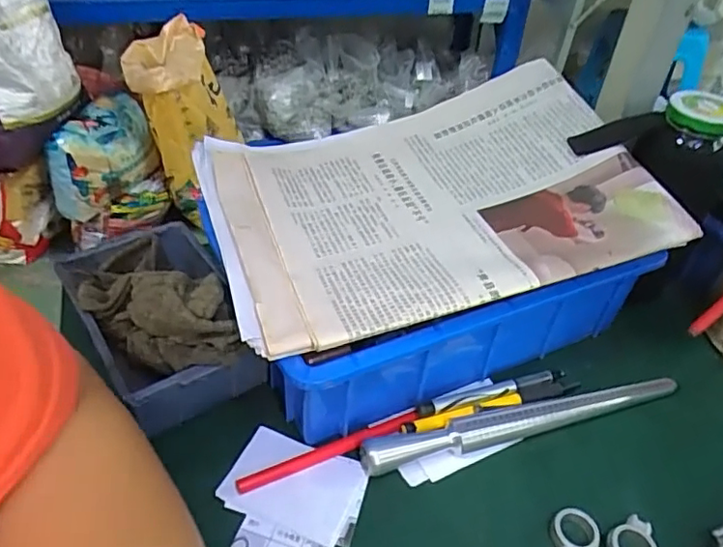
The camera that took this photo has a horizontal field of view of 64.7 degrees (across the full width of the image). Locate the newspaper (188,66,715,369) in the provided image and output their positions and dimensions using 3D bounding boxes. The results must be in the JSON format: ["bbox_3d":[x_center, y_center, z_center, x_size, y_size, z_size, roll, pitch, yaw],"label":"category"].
[{"bbox_3d":[0.041,-0.065,0.395,0.287,0.053,0.221,-10,43,-15],"label":"newspaper"}]

